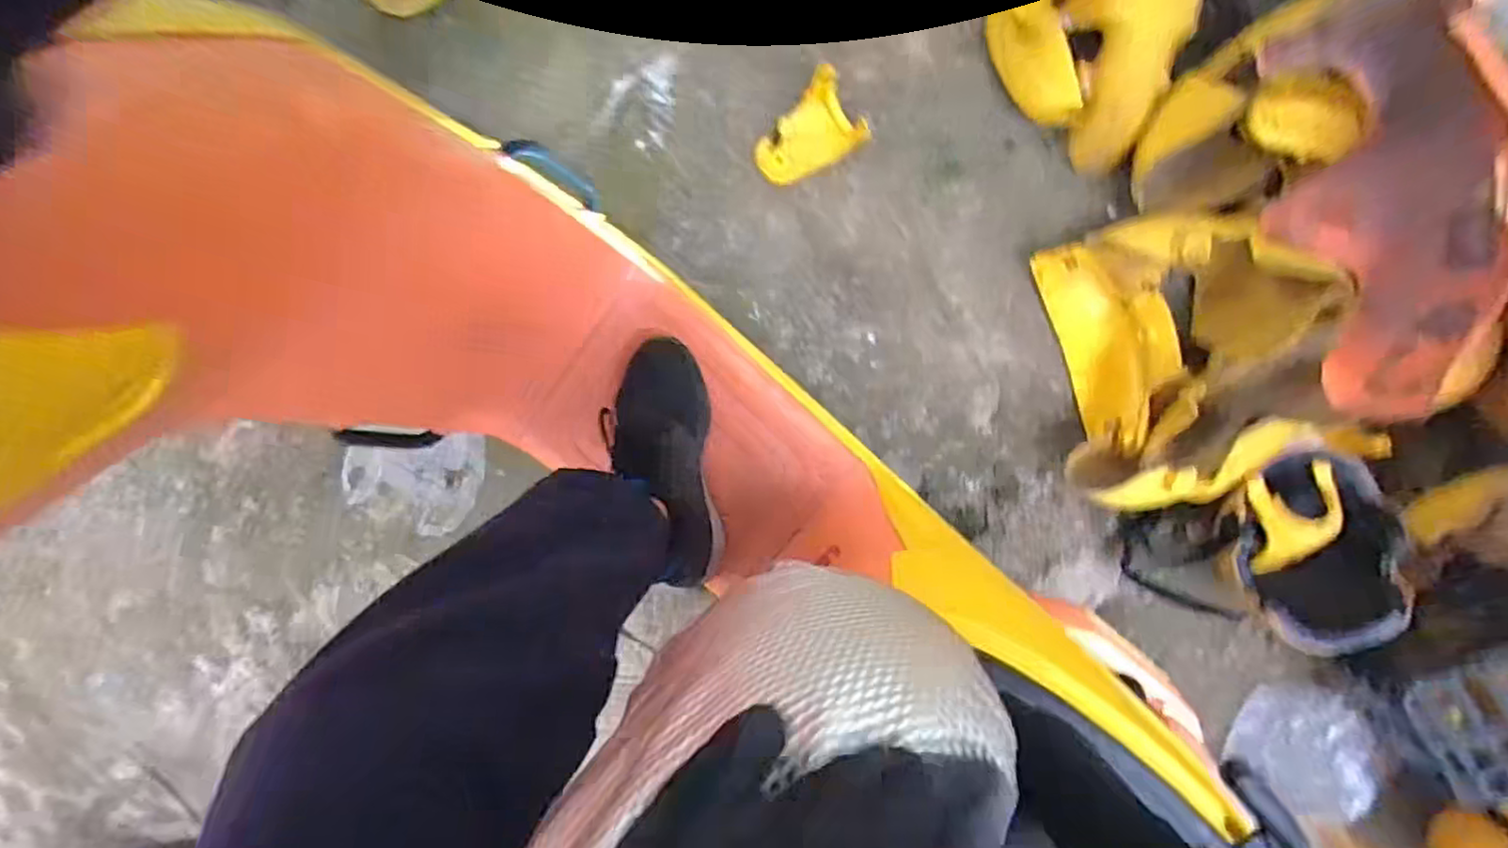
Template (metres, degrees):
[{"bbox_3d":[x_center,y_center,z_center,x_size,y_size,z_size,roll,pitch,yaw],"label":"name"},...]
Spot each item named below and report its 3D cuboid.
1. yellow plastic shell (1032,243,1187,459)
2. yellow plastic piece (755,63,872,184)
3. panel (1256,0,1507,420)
[{"bbox_3d":[0.521,-0.118,1.012,0.136,0.107,0.303,-19,91,1],"label":"yellow plastic shell"},{"bbox_3d":[0.078,-0.425,1.018,0.157,0.071,0.110,-38,91,2],"label":"yellow plastic piece"},{"bbox_3d":[0.763,-0.256,0.790,0.161,0.234,0.463,-21,107,1],"label":"panel"}]

